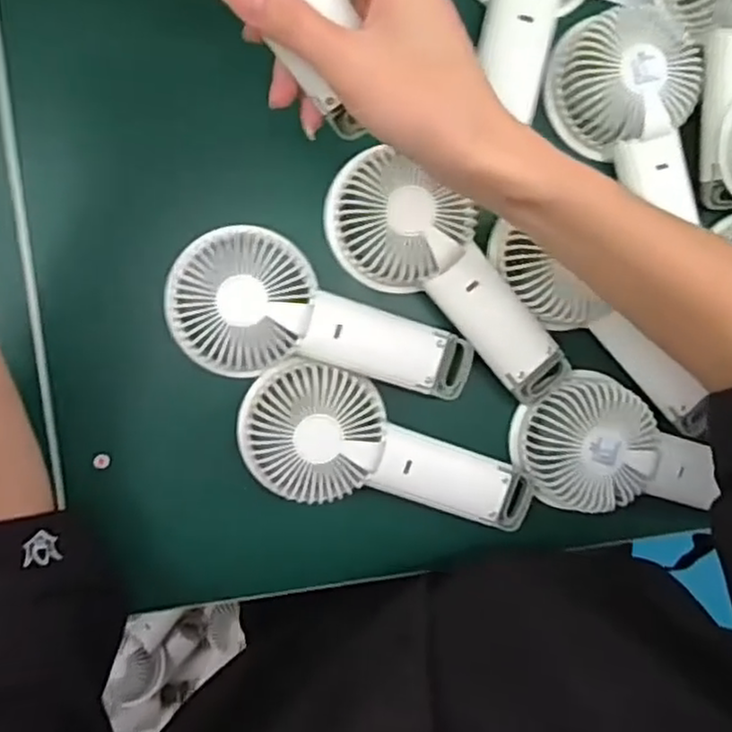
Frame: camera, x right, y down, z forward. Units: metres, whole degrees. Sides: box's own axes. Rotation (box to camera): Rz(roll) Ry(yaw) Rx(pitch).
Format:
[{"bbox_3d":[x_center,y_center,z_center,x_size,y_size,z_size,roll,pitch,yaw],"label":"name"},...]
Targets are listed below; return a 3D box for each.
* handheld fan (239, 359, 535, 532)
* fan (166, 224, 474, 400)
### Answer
[{"bbox_3d":[0.017,0.048,0.433,0.183,0.045,0.079,10,93,-7],"label":"handheld fan"},{"bbox_3d":[-0.025,-0.029,0.429,0.182,0.052,0.082,11,93,-7],"label":"fan"}]

